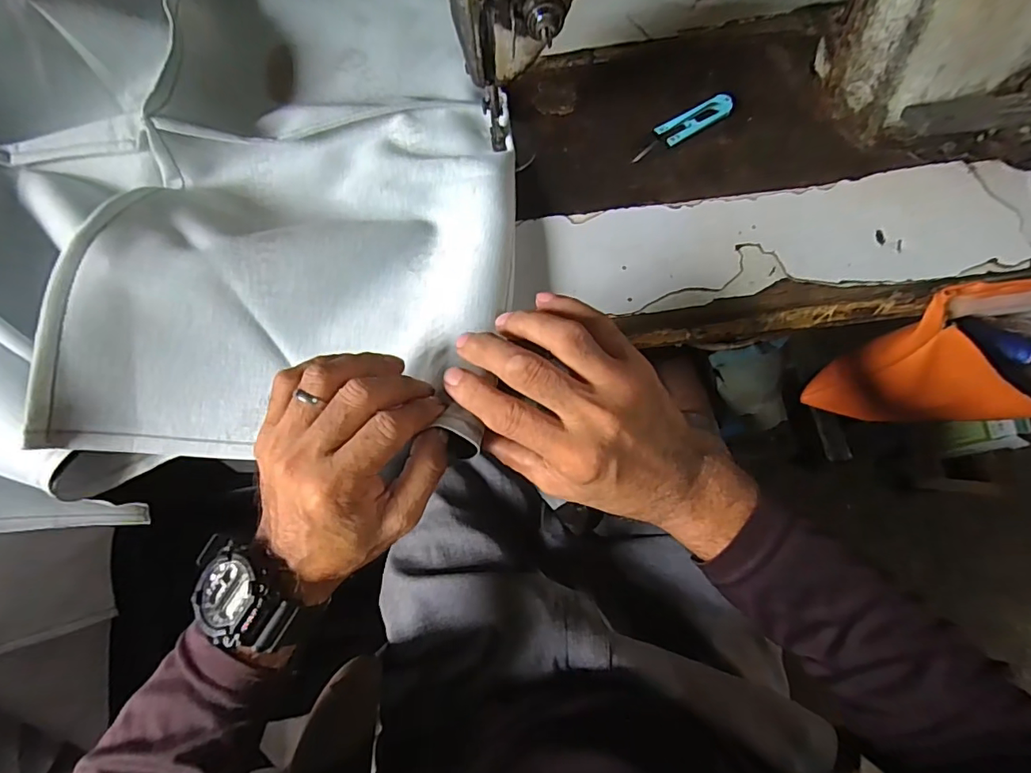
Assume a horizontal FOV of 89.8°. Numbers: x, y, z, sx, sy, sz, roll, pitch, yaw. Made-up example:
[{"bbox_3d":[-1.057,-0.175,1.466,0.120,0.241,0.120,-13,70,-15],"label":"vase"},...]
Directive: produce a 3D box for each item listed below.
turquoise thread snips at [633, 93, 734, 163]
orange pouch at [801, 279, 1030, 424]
[{"bbox_3d":[0.141,-0.222,0.442,0.099,0.011,0.025,-26,69,-8],"label":"turquoise thread snips"},{"bbox_3d":[0.408,-0.013,0.444,0.198,0.183,0.086,-3,68,2],"label":"orange pouch"}]

